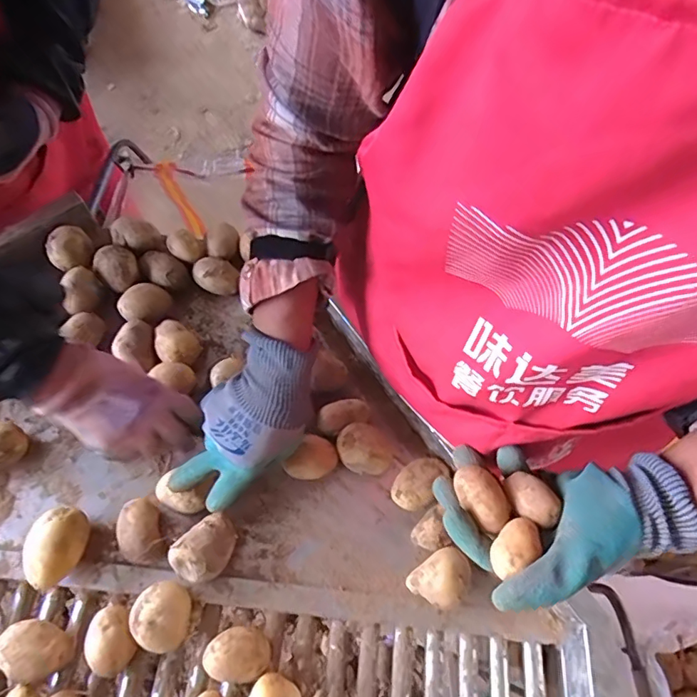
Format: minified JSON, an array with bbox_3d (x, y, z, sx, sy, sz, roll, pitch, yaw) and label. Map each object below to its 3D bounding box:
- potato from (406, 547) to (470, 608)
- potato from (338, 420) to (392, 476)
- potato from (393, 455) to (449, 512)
[{"bbox_3d":[0.086,0.217,0.475,0.054,0.046,0.040,-37,71,-15],"label":"potato"},{"bbox_3d":[0.016,0.108,0.529,0.049,0.042,0.054,-28,69,-12],"label":"potato"},{"bbox_3d":[0.072,0.139,0.518,0.063,0.038,0.039,-38,71,-15],"label":"potato"}]

